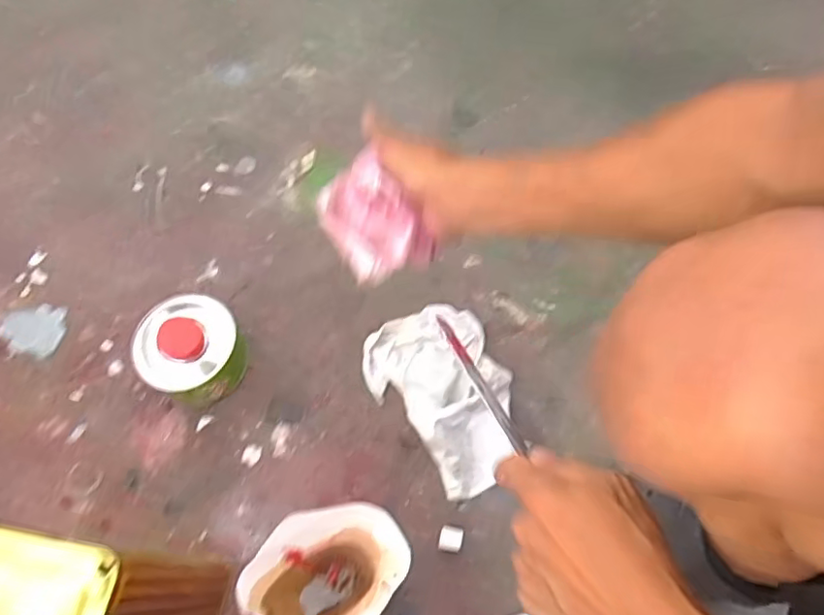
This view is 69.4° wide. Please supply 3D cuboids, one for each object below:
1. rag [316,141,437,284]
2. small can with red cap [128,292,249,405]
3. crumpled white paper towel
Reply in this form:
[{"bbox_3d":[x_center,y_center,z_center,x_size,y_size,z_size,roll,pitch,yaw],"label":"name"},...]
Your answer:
[{"bbox_3d":[-0.037,-0.076,0.511,0.068,0.056,0.098,-34,67,-16],"label":"rag"},{"bbox_3d":[-0.226,0.044,0.620,0.096,0.078,0.098,0,67,0],"label":"small can with red cap"},{"bbox_3d":[0.035,0.084,0.609,0.133,0.046,0.193,-21,64,-10],"label":"crumpled white paper towel"}]

